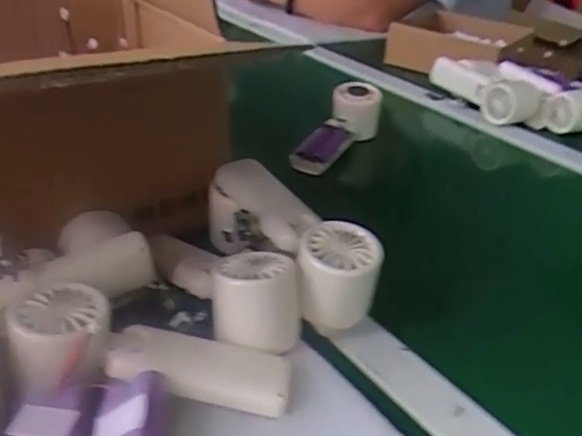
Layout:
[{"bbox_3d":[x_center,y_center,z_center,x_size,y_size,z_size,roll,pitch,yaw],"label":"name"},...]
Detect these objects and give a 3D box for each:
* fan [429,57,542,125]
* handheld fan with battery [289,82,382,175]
[{"bbox_3d":[0.275,-0.185,0.844,0.059,0.054,0.156,-14,33,-27],"label":"fan"},{"bbox_3d":[0.051,-0.097,0.692,0.057,0.050,0.163,19,50,26],"label":"handheld fan with battery"}]

